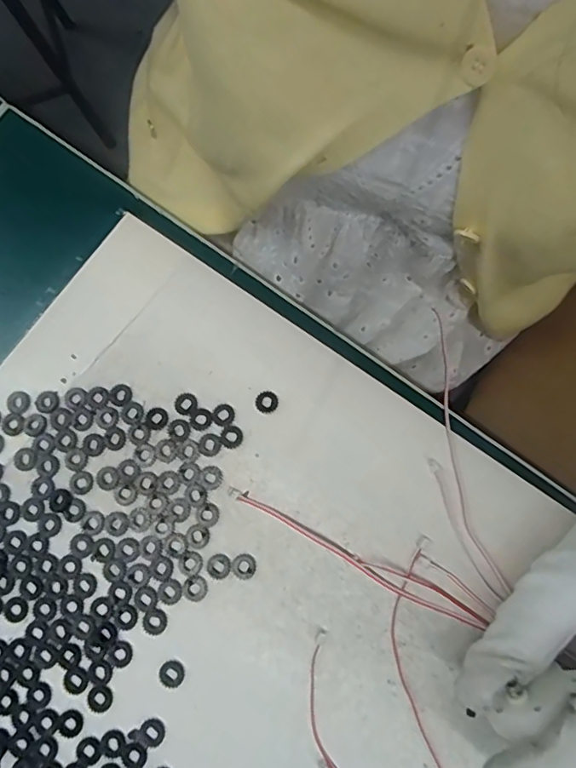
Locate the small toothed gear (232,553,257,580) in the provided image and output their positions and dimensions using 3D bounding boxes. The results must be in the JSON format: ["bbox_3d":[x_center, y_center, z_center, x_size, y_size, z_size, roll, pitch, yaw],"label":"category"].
[{"bbox_3d":[-0.019,0.081,0.234,0.011,0.004,0.011,0,78,1],"label":"small toothed gear"}]

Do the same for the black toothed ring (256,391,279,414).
[{"bbox_3d":[-0.010,0.008,0.247,0.010,0.004,0.011,0,78,1],"label":"black toothed ring"}]

